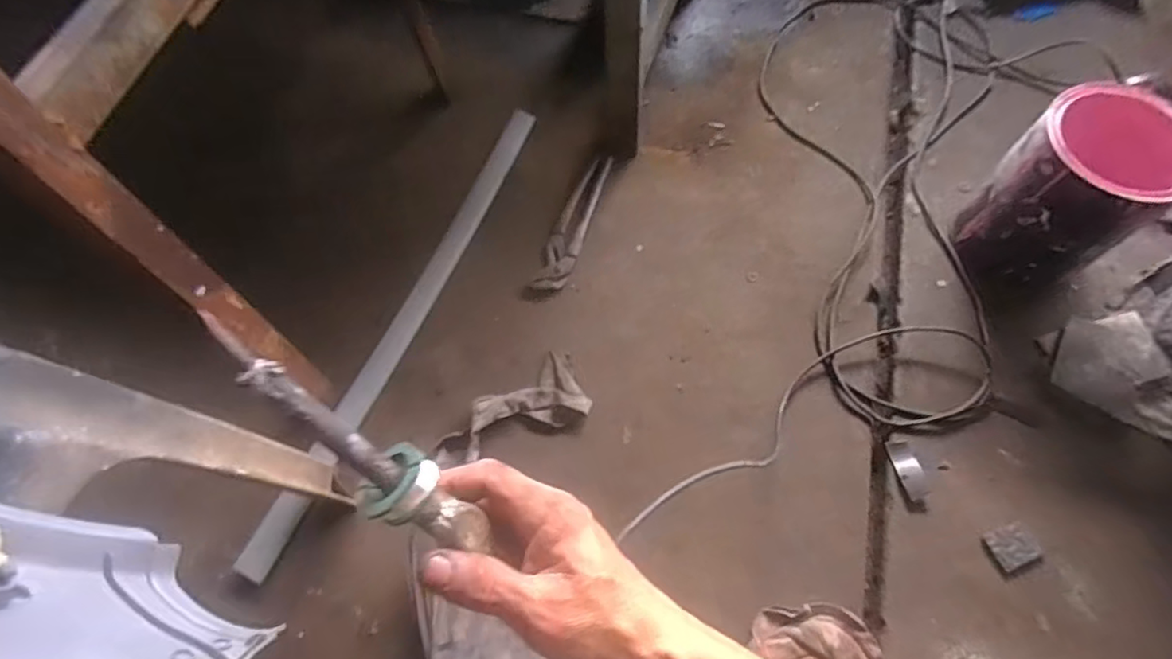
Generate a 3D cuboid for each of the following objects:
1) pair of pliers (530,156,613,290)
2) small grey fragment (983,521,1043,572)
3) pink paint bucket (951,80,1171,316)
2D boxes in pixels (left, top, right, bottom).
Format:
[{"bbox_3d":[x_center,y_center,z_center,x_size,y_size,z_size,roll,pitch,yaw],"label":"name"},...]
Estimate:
[{"bbox_3d":[-0.016,-0.158,0.880,0.047,0.013,0.246,17,67,11],"label":"pair of pliers"},{"bbox_3d":[0.459,0.233,0.655,0.050,0.006,0.041,-21,65,-7],"label":"small grey fragment"},{"bbox_3d":[0.569,-0.156,0.728,0.150,0.204,0.147,-1,65,3],"label":"pink paint bucket"}]

